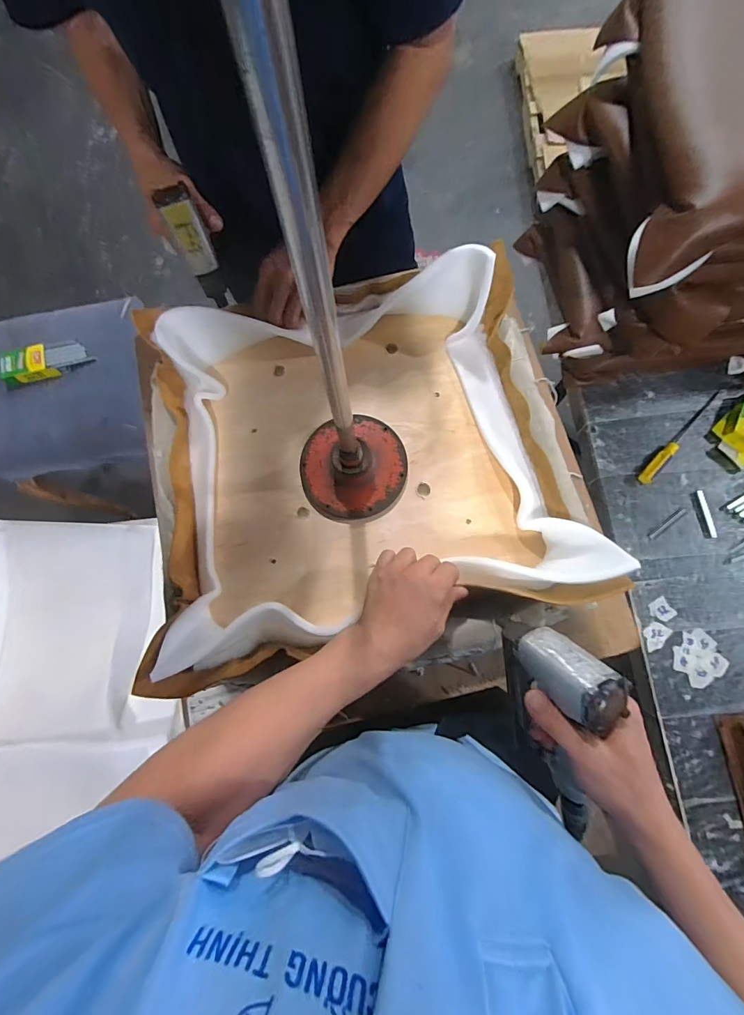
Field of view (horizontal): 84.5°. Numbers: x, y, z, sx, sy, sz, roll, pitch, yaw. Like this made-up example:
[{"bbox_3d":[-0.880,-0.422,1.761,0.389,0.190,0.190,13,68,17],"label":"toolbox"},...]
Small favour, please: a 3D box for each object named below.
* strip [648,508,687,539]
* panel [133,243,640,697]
[{"bbox_3d":[0.637,0.035,0.883,0.100,0.007,0.014,-37,79,-6],"label":"strip"},{"bbox_3d":[-0.027,-0.065,0.535,0.544,0.093,0.448,-13,78,-1],"label":"panel"}]

